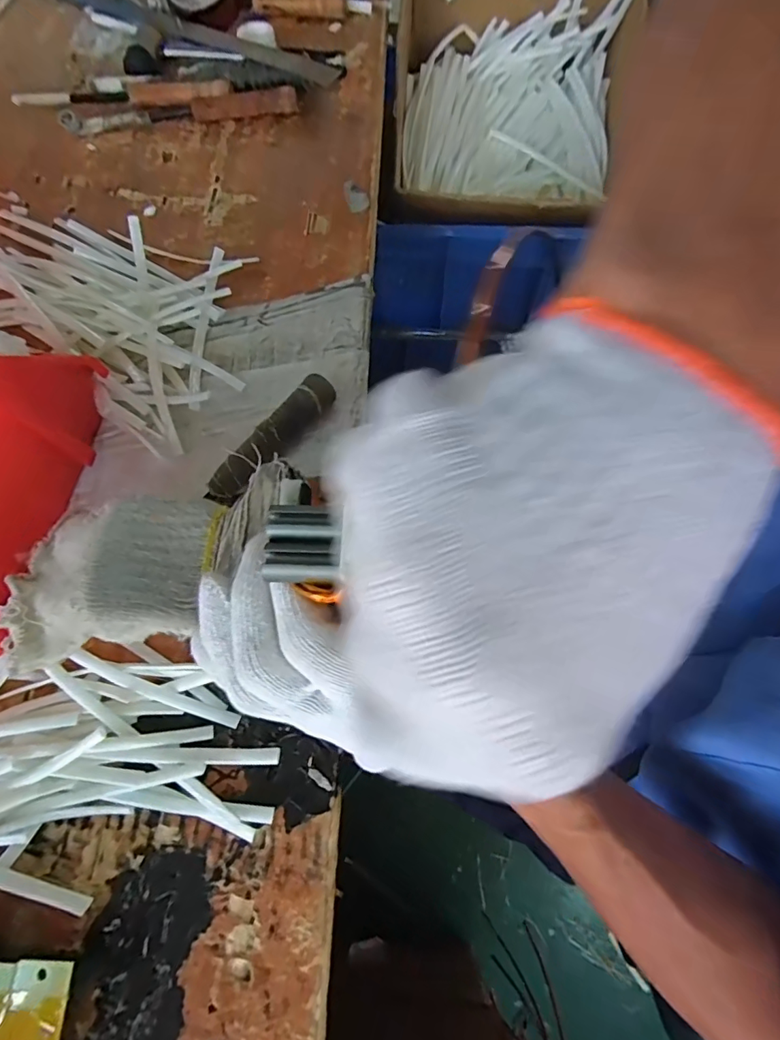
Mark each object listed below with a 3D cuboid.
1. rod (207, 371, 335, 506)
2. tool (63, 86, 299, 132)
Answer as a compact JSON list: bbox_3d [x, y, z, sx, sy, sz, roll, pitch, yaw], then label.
[{"bbox_3d":[-0.094,-0.063,0.388,0.025,0.029,0.130,37,75,15],"label":"rod"},{"bbox_3d":[-0.247,-0.484,0.558,0.277,0.020,0.025,-5,69,1],"label":"tool"}]

